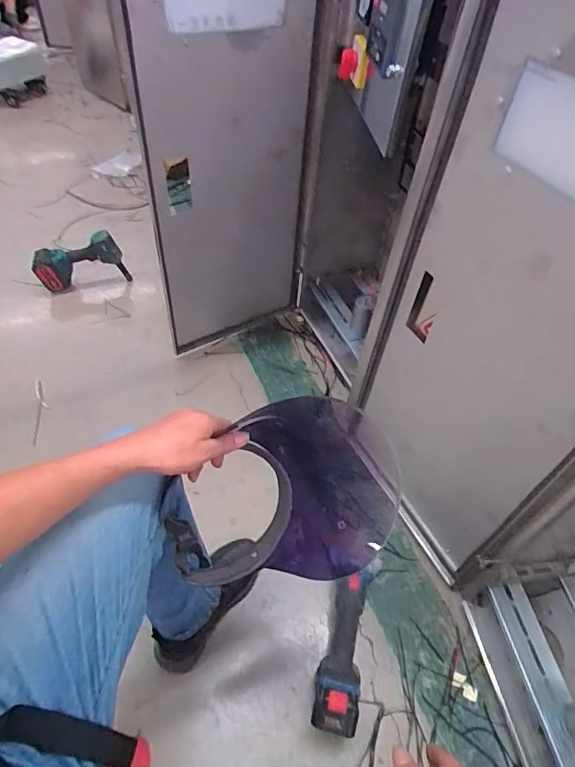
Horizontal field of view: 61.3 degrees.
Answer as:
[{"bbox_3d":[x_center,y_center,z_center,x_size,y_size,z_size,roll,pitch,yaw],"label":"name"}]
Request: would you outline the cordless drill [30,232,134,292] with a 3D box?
[{"bbox_3d":[-0.658,-0.375,1.556,0.271,0.177,0.078,-17,52,-1],"label":"cordless drill"}]

